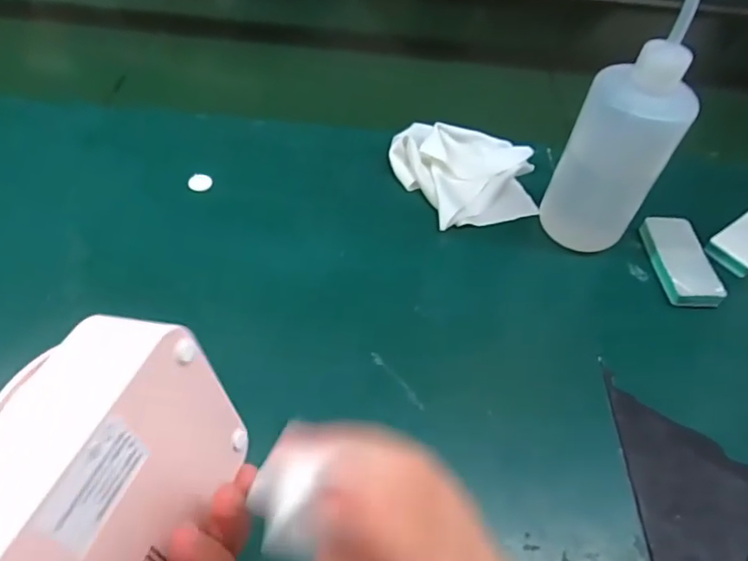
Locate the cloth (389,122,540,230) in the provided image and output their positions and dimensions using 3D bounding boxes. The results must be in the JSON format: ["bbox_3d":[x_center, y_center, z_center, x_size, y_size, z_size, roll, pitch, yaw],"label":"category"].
[{"bbox_3d":[0.094,-0.107,0.540,0.126,0.028,0.124,-21,55,-20],"label":"cloth"}]

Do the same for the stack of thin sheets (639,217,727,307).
[{"bbox_3d":[0.266,-0.021,0.486,0.045,0.012,0.094,4,51,-2],"label":"stack of thin sheets"}]

